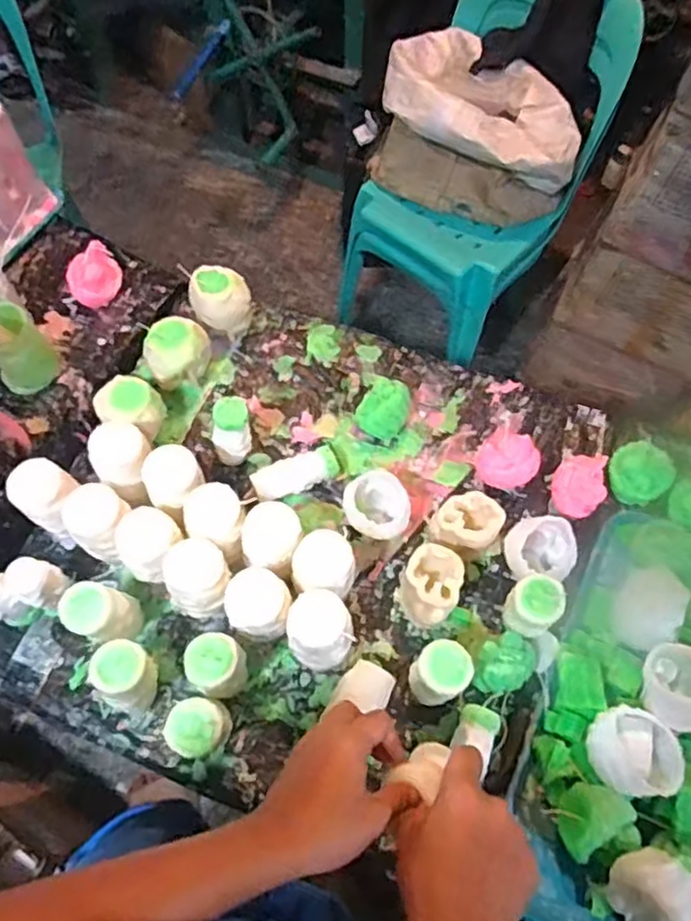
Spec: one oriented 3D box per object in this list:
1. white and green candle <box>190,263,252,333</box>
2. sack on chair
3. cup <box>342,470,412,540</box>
[{"bbox_3d":[-0.161,-0.205,0.884,0.071,0.083,0.070,0,64,0],"label":"white and green candle"},{"bbox_3d":[0.269,-0.641,1.335,0.379,0.250,0.236,24,67,11],"label":"sack on chair"},{"bbox_3d":[0.037,0.052,0.777,0.074,0.057,0.087,7,65,4],"label":"cup"}]

